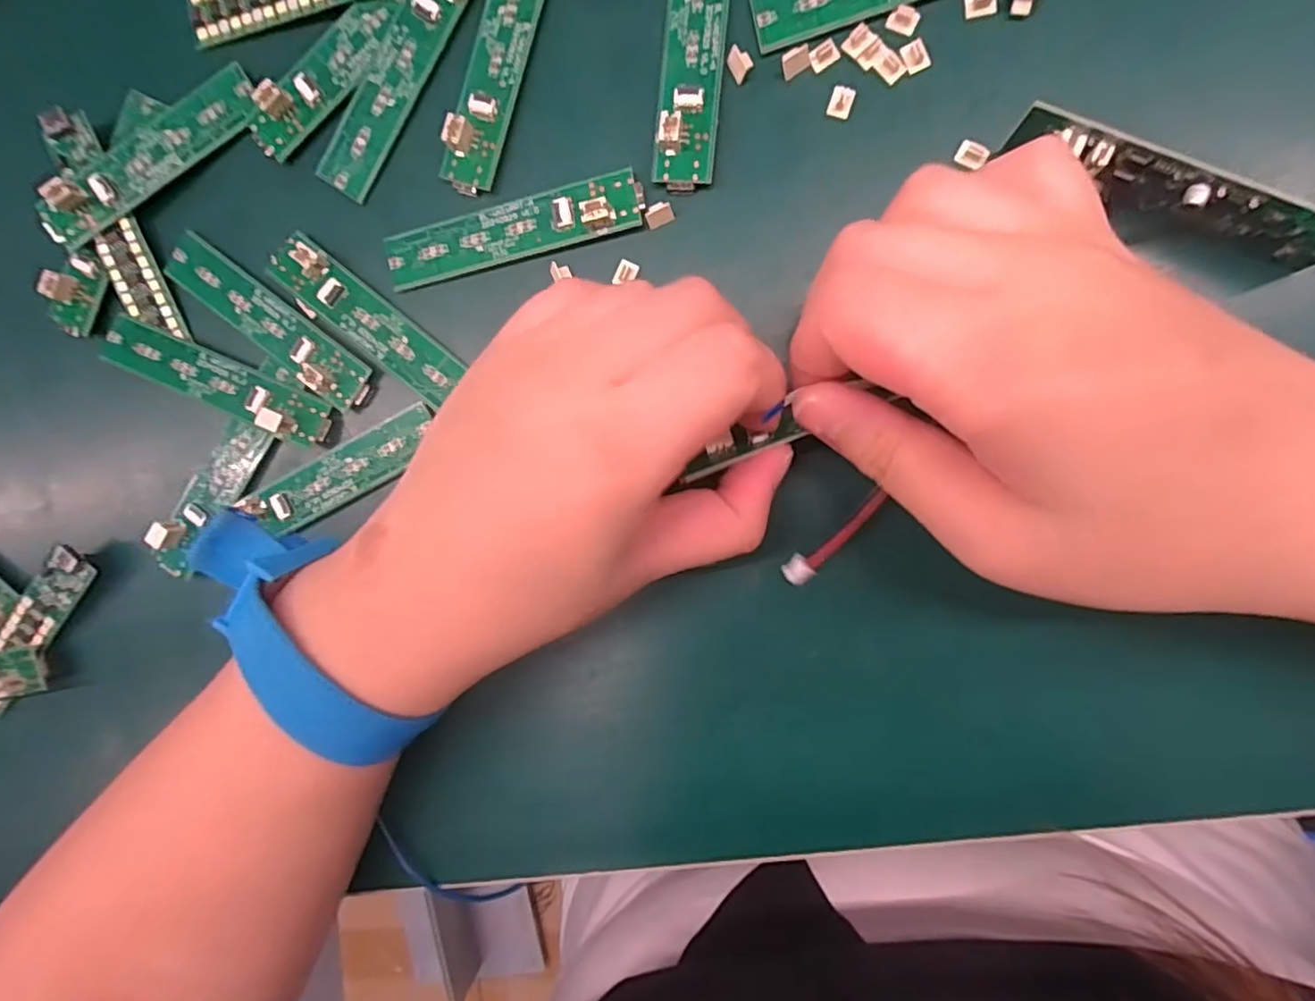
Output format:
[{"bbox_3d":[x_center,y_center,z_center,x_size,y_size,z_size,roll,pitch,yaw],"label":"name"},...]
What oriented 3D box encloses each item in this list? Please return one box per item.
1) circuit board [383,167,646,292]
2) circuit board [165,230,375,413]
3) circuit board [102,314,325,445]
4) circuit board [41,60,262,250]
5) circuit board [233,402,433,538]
[{"bbox_3d":[-0.046,-0.084,0.189,0.083,0.008,0.017,-10,91,10],"label":"circuit board"},{"bbox_3d":[-0.129,-0.058,0.202,0.082,0.008,0.017,37,97,6],"label":"circuit board"},{"bbox_3d":[-0.147,-0.039,0.202,0.081,0.011,0.016,23,96,8],"label":"circuit board"},{"bbox_3d":[-0.165,-0.111,0.200,0.081,0.006,0.017,-35,106,1],"label":"circuit board"},{"bbox_3d":[-0.104,-0.009,0.203,0.065,0.006,0.018,-26,90,5],"label":"circuit board"}]

